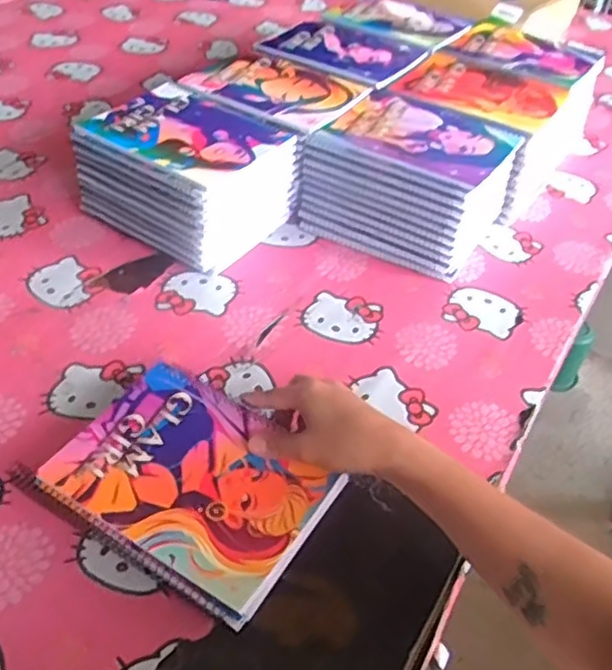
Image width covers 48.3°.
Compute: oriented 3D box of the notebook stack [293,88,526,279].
[{"bbox_3d":[0.122,-0.184,0.811,0.202,0.121,0.182,27,47,22],"label":"notebook stack"}]

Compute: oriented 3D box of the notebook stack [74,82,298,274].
[{"bbox_3d":[-0.137,-0.180,0.789,0.198,0.120,0.163,29,47,23],"label":"notebook stack"}]

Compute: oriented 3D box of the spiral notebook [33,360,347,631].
[{"bbox_3d":[-0.087,0.109,0.541,0.202,0.014,0.154,25,46,20],"label":"spiral notebook"}]

